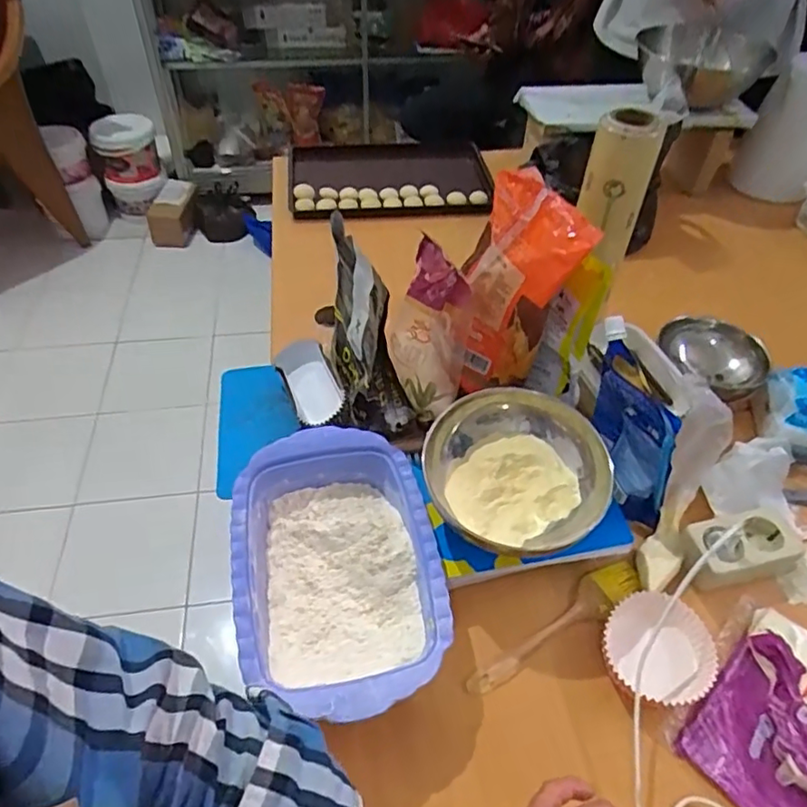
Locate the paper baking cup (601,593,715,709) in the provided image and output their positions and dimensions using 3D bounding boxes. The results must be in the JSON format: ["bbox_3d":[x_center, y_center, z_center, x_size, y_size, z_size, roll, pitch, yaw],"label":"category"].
[{"bbox_3d":[0.224,0.219,0.522,0.088,0.030,0.091,1,48,-1],"label":"paper baking cup"}]

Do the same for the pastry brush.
[{"bbox_3d":[0.147,0.208,0.554,0.205,0.021,0.038,-25,53,-22],"label":"pastry brush"}]

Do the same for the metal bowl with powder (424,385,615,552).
[{"bbox_3d":[0.109,0.066,0.564,0.163,0.061,0.166,1,48,-1],"label":"metal bowl with powder"}]

